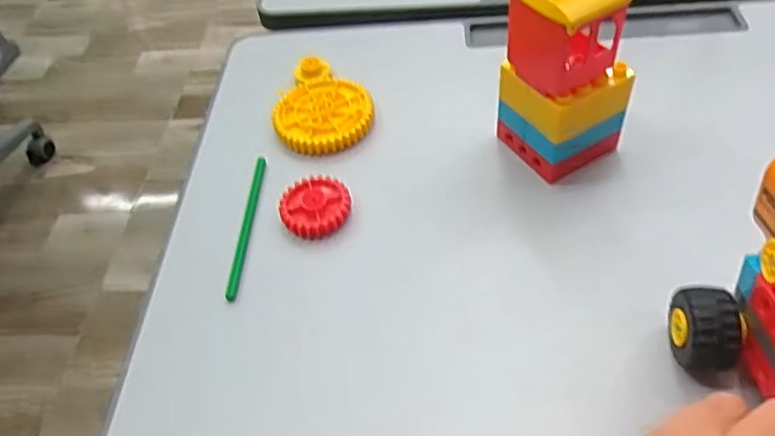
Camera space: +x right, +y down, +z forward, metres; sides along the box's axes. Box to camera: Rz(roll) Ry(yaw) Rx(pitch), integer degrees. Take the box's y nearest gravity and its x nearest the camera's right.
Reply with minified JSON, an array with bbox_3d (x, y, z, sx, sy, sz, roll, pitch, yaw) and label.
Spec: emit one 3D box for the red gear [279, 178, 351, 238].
[{"bbox_3d":[-0.051,-0.008,0.434,0.049,0.015,0.049,-3,51,4],"label":"red gear"}]

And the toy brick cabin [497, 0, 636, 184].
[{"bbox_3d":[0.117,-0.096,0.408,0.074,0.141,0.066,-30,54,-17],"label":"toy brick cabin"}]

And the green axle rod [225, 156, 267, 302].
[{"bbox_3d":[-0.100,0.003,0.435,0.008,0.004,0.124,-1,51,5],"label":"green axle rod"}]

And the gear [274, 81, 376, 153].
[{"bbox_3d":[-0.051,-0.084,0.496,0.077,0.013,0.079,-3,51,4],"label":"gear"}]

